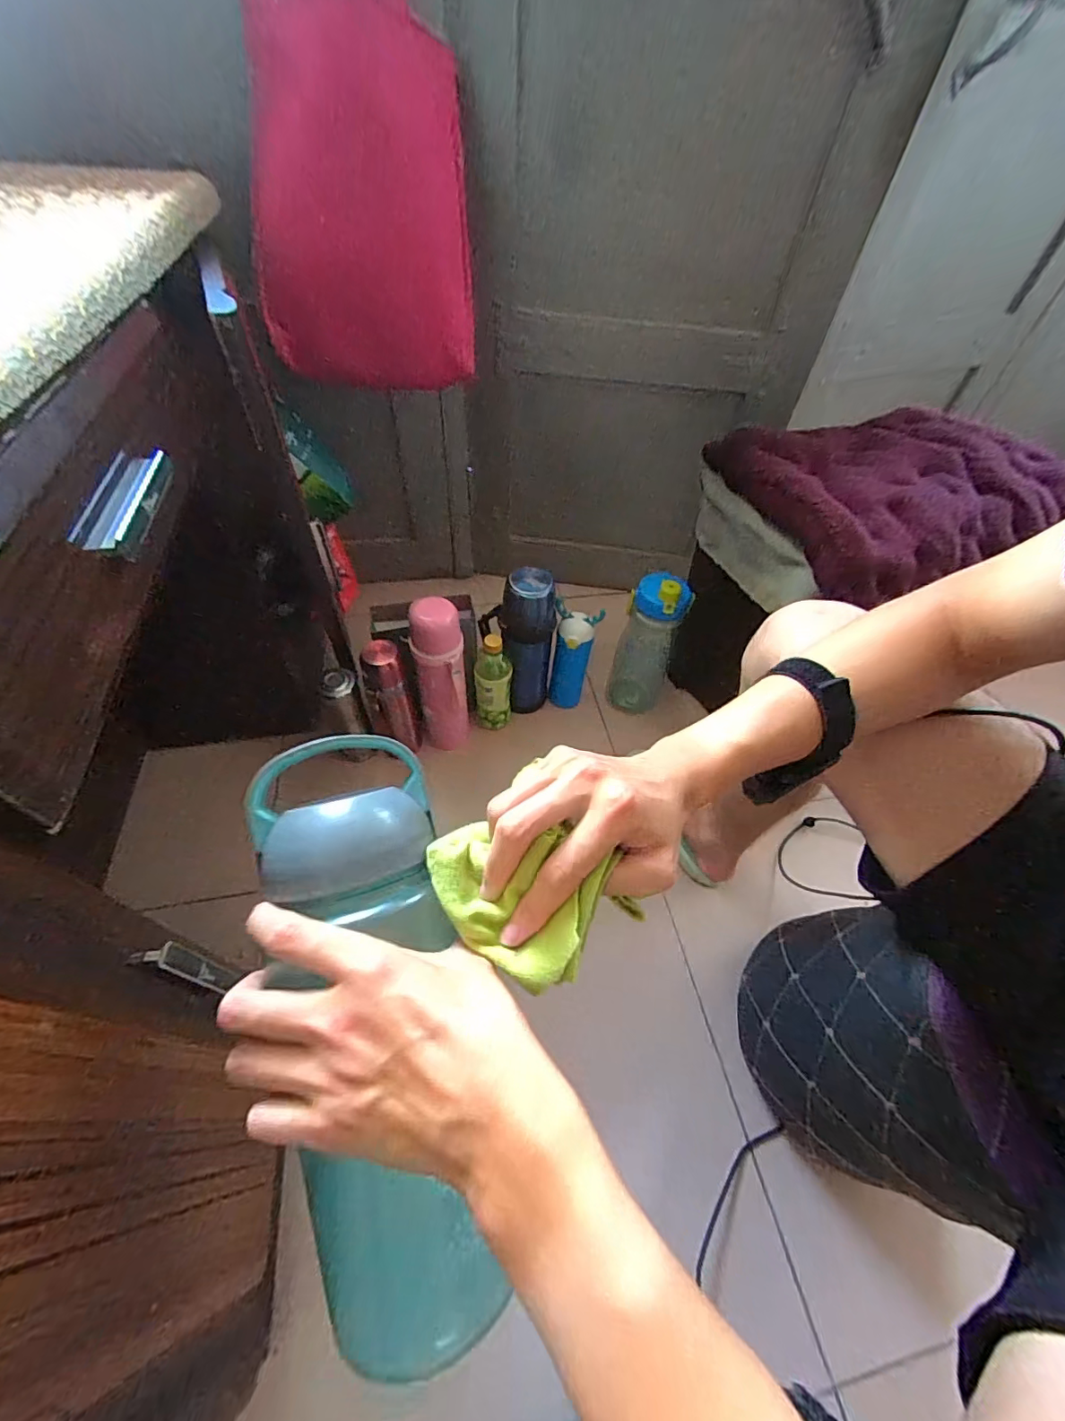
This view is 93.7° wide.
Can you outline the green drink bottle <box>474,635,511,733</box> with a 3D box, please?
[{"bbox_3d":[-0.068,-0.047,0.874,0.063,0.207,0.052,-1,52,-5],"label":"green drink bottle"}]

